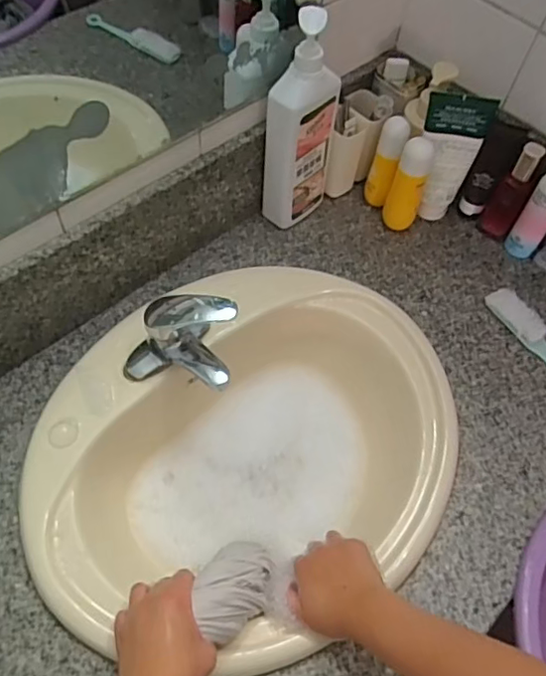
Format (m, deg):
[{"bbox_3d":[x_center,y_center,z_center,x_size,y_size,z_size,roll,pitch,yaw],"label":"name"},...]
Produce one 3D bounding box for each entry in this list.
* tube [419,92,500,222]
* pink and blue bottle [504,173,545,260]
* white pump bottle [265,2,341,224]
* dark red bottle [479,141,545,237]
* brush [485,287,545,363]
[{"bbox_3d":[0.246,-0.256,0.830,0.084,0.193,0.059,22,60,9],"label":"tube"},{"bbox_3d":[0.380,-0.183,0.803,0.048,0.171,0.036,35,63,16],"label":"pink and blue bottle"},{"bbox_3d":[0.041,-0.282,0.767,0.052,0.304,0.096,41,65,19],"label":"white pump bottle"},{"bbox_3d":[0.345,-0.208,0.822,0.040,0.160,0.030,31,62,14],"label":"dark red bottle"},{"bbox_3d":[0.366,0.012,0.765,0.046,0.021,0.208,-20,62,-15],"label":"brush"}]

